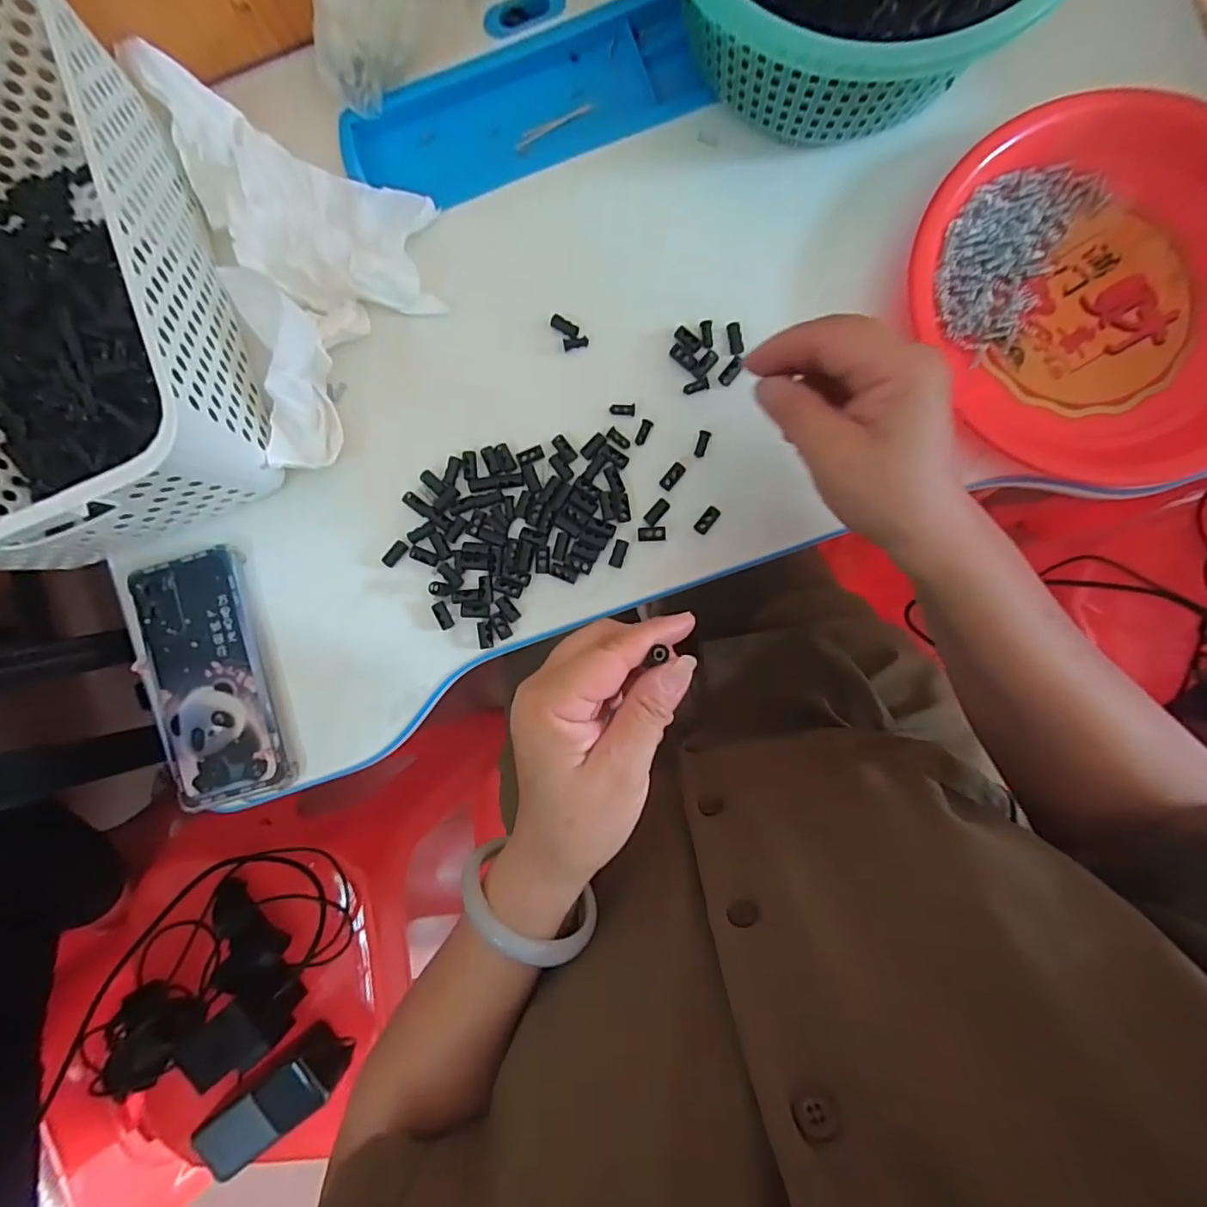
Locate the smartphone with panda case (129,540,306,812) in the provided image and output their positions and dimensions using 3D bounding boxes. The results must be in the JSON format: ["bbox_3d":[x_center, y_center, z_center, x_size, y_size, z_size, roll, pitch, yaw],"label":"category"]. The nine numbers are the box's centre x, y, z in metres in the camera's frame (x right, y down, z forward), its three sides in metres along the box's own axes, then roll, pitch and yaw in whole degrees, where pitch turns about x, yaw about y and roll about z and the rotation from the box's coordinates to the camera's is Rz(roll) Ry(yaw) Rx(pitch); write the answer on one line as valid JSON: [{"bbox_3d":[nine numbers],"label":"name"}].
[{"bbox_3d":[-0.260,0.050,0.368,0.079,0.017,0.160,-17,86,2],"label":"smartphone with panda case"}]

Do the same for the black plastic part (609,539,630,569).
[{"bbox_3d":[0.010,-0.032,0.361,0.009,0.004,0.018,19,88,4],"label":"black plastic part"}]

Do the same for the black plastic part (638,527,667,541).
[{"bbox_3d":[0.031,-0.045,0.361,0.018,0.004,0.009,0,87,3],"label":"black plastic part"}]

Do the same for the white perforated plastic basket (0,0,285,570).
[{"bbox_3d":[-0.343,-0.177,0.327,0.204,0.101,0.307,-20,86,2],"label":"white perforated plastic basket"}]

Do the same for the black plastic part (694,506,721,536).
[{"bbox_3d":[0.067,-0.054,0.358,0.009,0.004,0.019,37,89,4],"label":"black plastic part"}]

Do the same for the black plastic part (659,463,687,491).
[{"bbox_3d":[0.045,-0.083,0.361,0.009,0.004,0.019,39,89,5],"label":"black plastic part"}]

